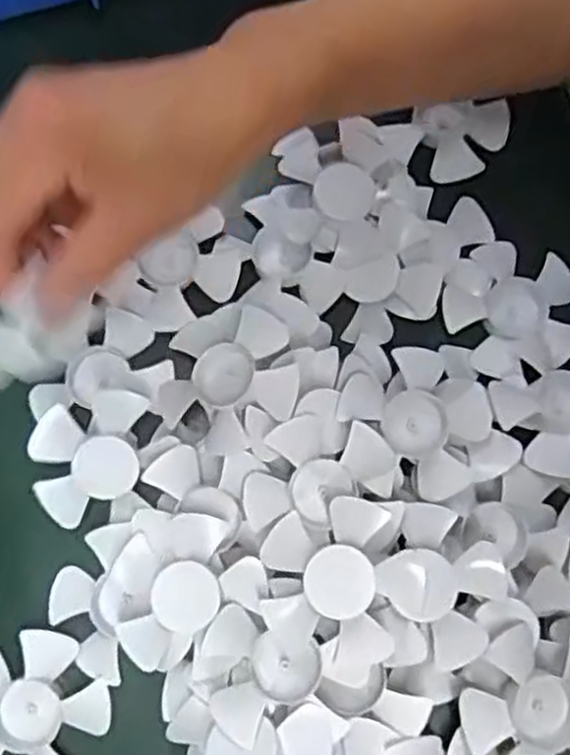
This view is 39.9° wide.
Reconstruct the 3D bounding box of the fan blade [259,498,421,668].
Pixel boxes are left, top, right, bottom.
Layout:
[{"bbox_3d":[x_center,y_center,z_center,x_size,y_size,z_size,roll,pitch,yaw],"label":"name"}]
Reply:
[{"bbox_3d":[0.025,0.089,0.351,0.070,0.015,0.067,19,75,8],"label":"fan blade"}]

